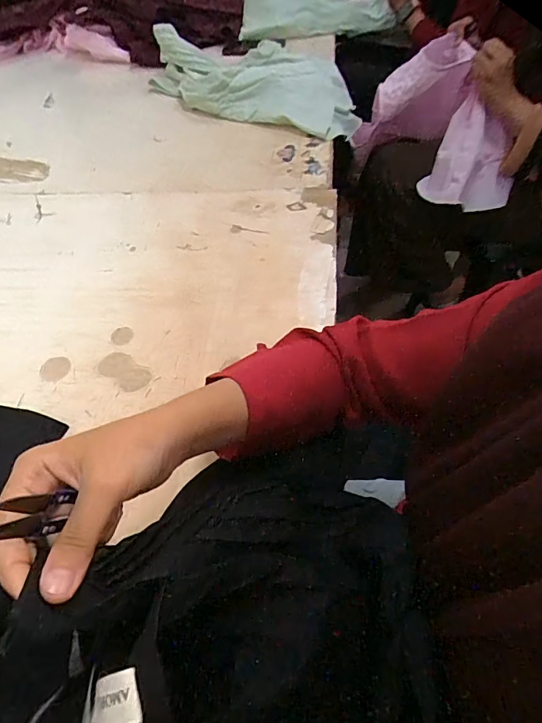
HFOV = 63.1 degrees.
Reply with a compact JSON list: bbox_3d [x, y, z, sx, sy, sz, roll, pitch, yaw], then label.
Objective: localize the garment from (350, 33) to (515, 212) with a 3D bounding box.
[{"bbox_3d":[0.334,-0.479,0.886,0.155,0.243,0.329,-27,55,-16],"label":"garment"}]

